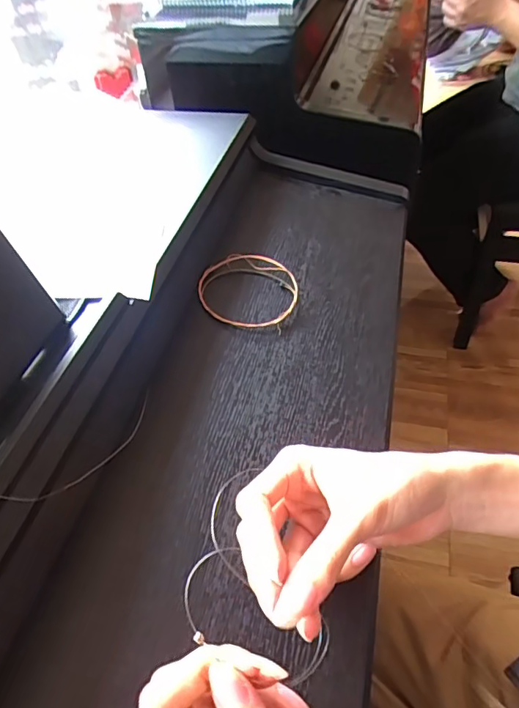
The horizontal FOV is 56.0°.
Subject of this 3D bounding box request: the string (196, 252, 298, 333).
[{"bbox_3d":[-0.011,-0.059,0.467,0.093,0.030,0.087,0,46,4],"label":"string"}]

